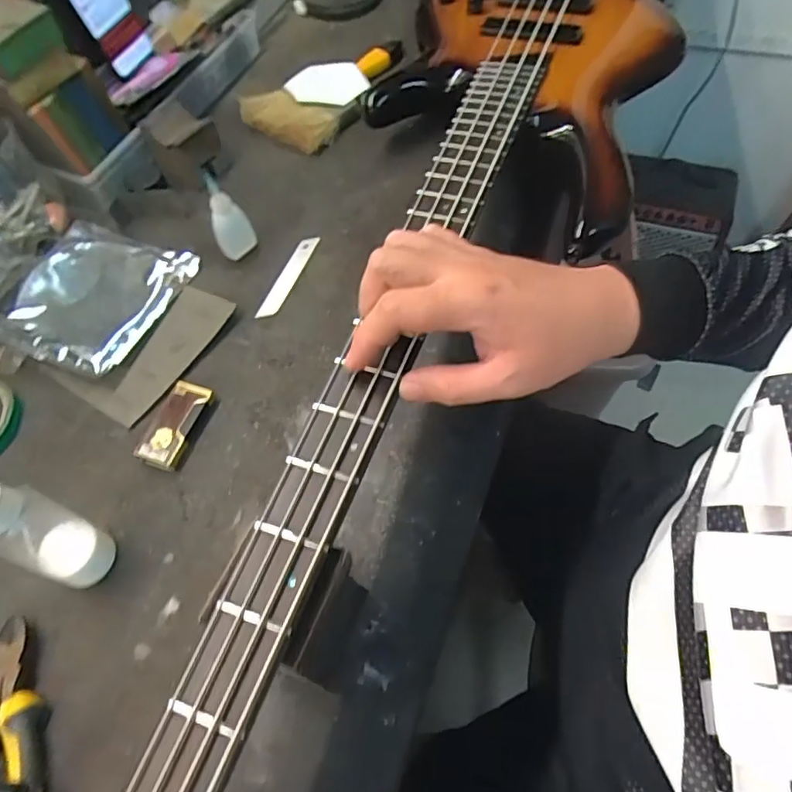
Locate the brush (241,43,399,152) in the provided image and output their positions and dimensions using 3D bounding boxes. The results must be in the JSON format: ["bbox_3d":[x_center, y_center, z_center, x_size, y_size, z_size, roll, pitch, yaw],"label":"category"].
[{"bbox_3d":[-0.068,-0.375,0.657,0.118,0.025,0.226,30,66,19],"label":"brush"}]

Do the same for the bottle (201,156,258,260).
[{"bbox_3d":[-0.157,-0.168,0.513,0.025,0.091,0.028,23,64,16],"label":"bottle"}]

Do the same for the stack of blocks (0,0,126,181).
[{"bbox_3d":[-0.342,-0.288,0.536,0.088,0.162,0.093,26,65,20],"label":"stack of blocks"}]

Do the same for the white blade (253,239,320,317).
[{"bbox_3d":[-0.100,-0.114,0.524,0.020,0.004,0.105,12,60,18],"label":"white blade"}]

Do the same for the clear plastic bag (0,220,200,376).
[{"bbox_3d":[-0.305,-0.100,0.518,0.189,0.020,0.152,16,62,12],"label":"clear plastic bag"}]

